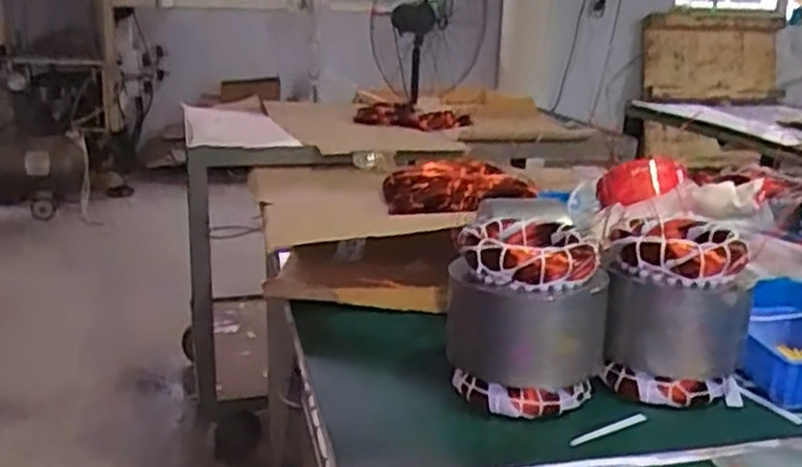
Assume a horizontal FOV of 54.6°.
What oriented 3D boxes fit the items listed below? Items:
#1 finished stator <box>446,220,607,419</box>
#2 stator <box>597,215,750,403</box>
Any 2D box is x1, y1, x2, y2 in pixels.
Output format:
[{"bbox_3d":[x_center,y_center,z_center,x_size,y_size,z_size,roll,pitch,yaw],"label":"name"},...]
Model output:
[{"bbox_3d":[0.124,0.080,0.777,0.150,0.163,0.129,3,17,2],"label":"finished stator"},{"bbox_3d":[0.279,0.074,0.793,0.132,0.161,0.128,8,18,18],"label":"stator"}]

